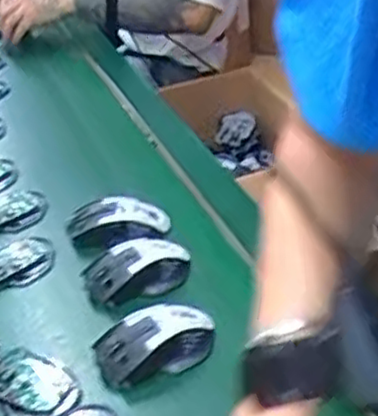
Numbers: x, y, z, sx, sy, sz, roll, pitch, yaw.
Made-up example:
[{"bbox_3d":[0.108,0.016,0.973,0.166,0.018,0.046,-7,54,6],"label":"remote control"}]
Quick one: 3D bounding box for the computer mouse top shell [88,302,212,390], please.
[{"bbox_3d":[-0.030,0.124,0.671,0.107,0.032,0.062,-22,38,-21],"label":"computer mouse top shell"}]

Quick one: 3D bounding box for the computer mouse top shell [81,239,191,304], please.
[{"bbox_3d":[-0.054,0.063,0.765,0.114,0.038,0.056,-22,38,-20],"label":"computer mouse top shell"}]

